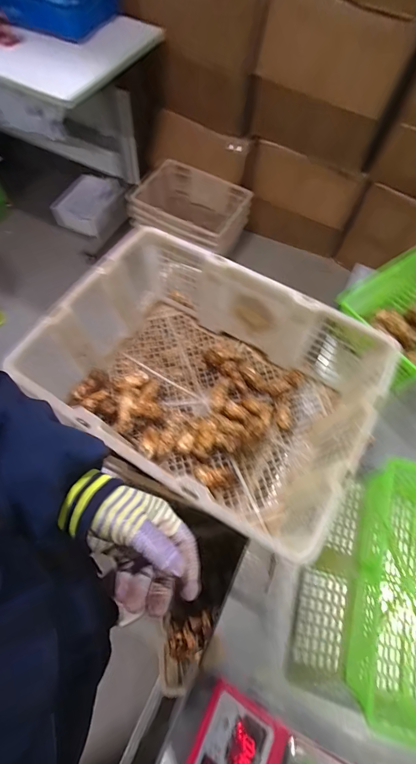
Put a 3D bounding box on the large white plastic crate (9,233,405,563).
[{"bbox_3d":[-0.011,-0.007,0.580,0.495,0.197,0.368,29,66,10],"label":"large white plastic crate"}]

